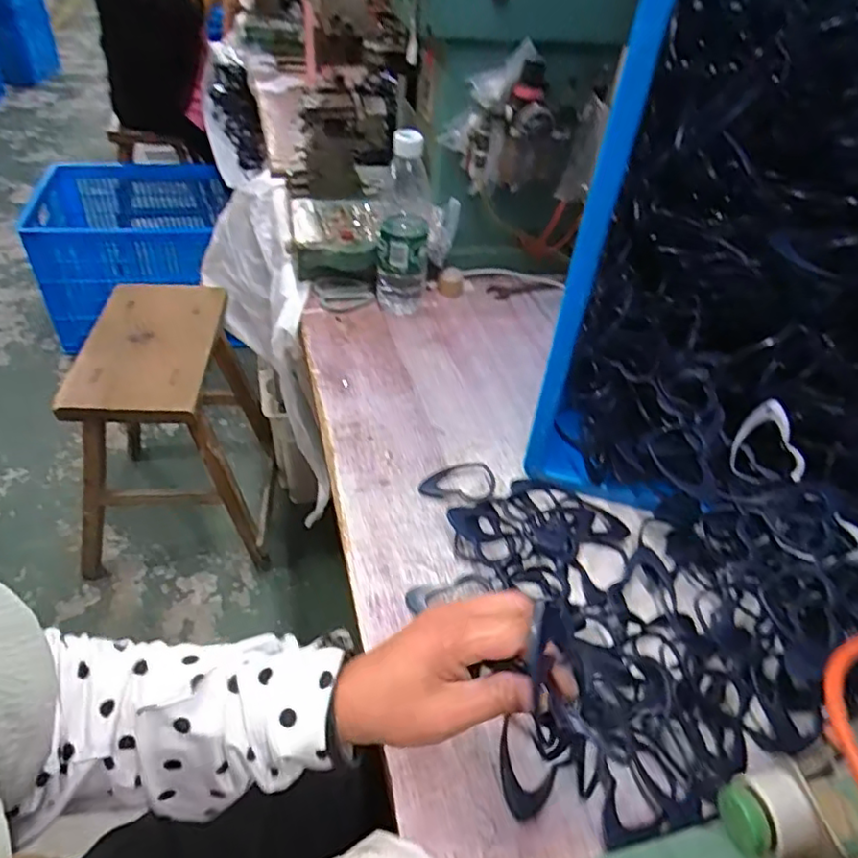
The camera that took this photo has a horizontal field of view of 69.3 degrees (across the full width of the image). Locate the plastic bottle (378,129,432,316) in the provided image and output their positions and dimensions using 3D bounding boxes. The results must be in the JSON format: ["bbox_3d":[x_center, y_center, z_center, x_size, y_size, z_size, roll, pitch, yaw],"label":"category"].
[{"bbox_3d":[-0.035,-0.218,0.825,0.065,0.125,0.065,2,42,-5],"label":"plastic bottle"}]

